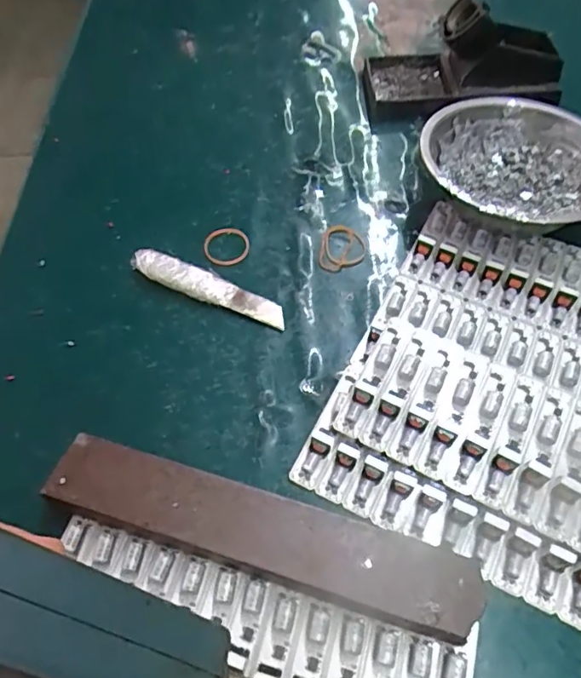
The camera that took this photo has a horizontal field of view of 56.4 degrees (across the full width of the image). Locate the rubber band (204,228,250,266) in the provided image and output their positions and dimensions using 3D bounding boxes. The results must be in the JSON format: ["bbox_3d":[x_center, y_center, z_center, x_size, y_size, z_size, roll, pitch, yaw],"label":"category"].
[{"bbox_3d":[-0.043,-0.063,0.361,0.030,0.004,0.031,0,57,1],"label":"rubber band"}]

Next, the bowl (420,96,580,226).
[{"bbox_3d":[0.153,-0.111,0.363,0.121,0.041,0.120,0,57,1],"label":"bowl"}]

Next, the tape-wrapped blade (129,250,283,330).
[{"bbox_3d":[-0.050,-0.033,0.337,0.103,0.016,0.018,18,60,12],"label":"tape-wrapped blade"}]

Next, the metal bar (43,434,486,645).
[{"bbox_3d":[-0.015,0.089,0.250,0.197,0.020,0.036,15,59,10],"label":"metal bar"}]

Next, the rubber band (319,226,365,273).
[{"bbox_3d":[0.035,-0.060,0.357,0.029,0.004,0.040,8,58,6],"label":"rubber band"}]

